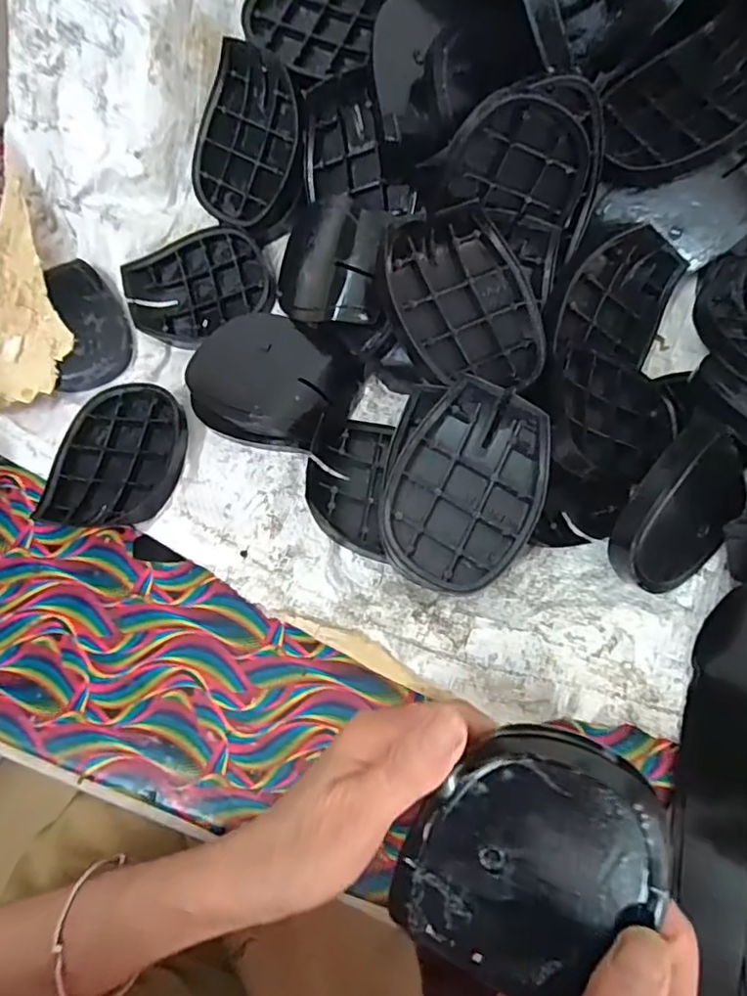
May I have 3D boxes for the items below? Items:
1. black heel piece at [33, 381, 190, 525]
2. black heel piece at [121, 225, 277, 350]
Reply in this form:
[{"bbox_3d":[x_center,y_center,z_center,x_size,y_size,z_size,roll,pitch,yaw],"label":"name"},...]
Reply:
[{"bbox_3d":[-0.187,-0.032,0.430,0.091,0.022,0.108,4,65,5],"label":"black heel piece"},{"bbox_3d":[-0.140,-0.176,0.473,0.121,0.028,0.080,-11,89,19],"label":"black heel piece"}]

